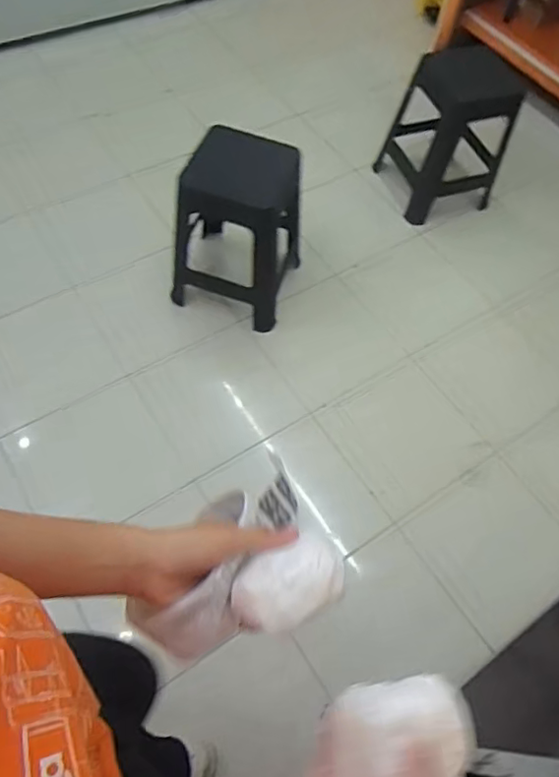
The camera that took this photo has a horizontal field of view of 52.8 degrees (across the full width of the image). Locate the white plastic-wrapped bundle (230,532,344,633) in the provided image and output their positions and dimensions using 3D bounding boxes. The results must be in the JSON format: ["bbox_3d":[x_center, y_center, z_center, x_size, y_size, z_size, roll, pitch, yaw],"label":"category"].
[{"bbox_3d":[0.007,0.149,0.427,0.088,0.043,0.056,-25,69,-13],"label":"white plastic-wrapped bundle"}]

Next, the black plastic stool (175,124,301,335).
[{"bbox_3d":[-0.125,-0.458,1.672,0.344,0.478,0.308,18,60,5],"label":"black plastic stool"}]

